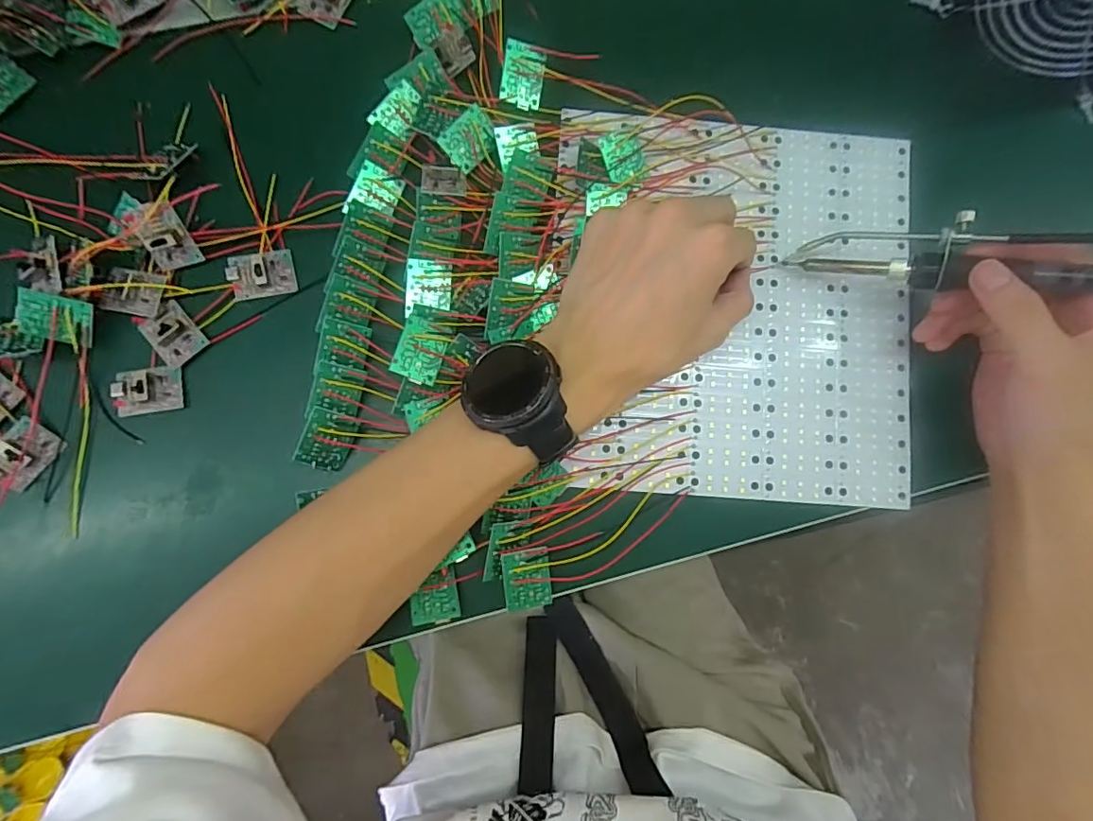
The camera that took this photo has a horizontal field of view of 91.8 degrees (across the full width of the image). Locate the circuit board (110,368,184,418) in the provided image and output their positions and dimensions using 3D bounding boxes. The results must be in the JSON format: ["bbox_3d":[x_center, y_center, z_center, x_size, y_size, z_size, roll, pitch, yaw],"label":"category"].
[{"bbox_3d":[-0.230,-0.011,0.304,0.037,0.007,0.025,-7,85,-3],"label":"circuit board"}]

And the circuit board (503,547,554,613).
[{"bbox_3d":[-0.011,0.095,0.297,0.025,0.004,0.034,-8,99,-12],"label":"circuit board"}]

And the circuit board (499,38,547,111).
[{"bbox_3d":[-0.014,-0.208,0.330,0.026,0.004,0.036,6,99,-20],"label":"circuit board"}]

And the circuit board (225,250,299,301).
[{"bbox_3d":[-0.170,-0.081,0.315,0.036,0.012,0.027,-14,85,-3],"label":"circuit board"}]

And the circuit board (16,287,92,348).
[{"bbox_3d":[-0.275,-0.052,0.297,0.036,0.004,0.025,14,97,-11],"label":"circuit board"}]

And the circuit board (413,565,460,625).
[{"bbox_3d":[-0.061,0.102,0.290,0.025,0.004,0.027,-1,63,-22],"label":"circuit board"}]

